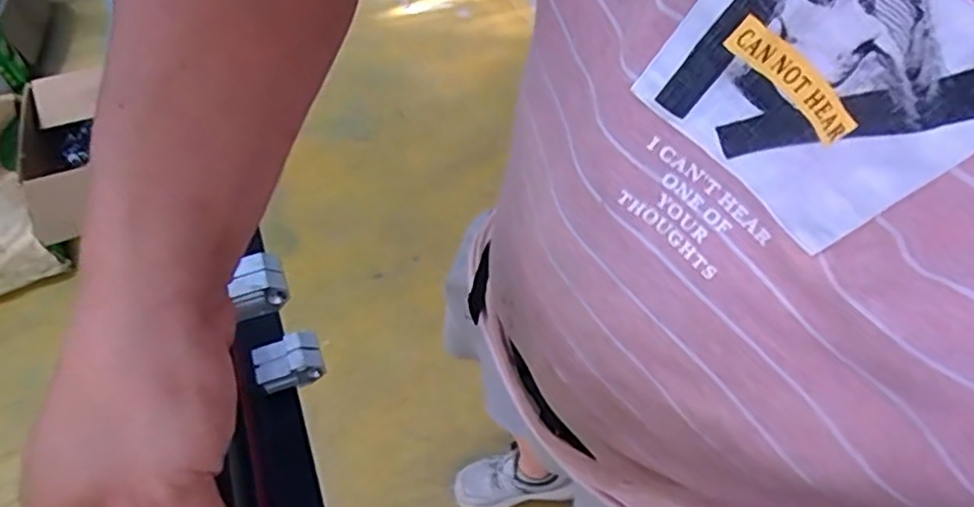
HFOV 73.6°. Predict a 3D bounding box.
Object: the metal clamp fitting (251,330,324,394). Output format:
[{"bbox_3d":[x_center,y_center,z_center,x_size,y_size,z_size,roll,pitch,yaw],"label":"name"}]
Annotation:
[{"bbox_3d":[-0.129,0.071,0.423,0.041,0.019,0.034,-13,80,-14],"label":"metal clamp fitting"}]

